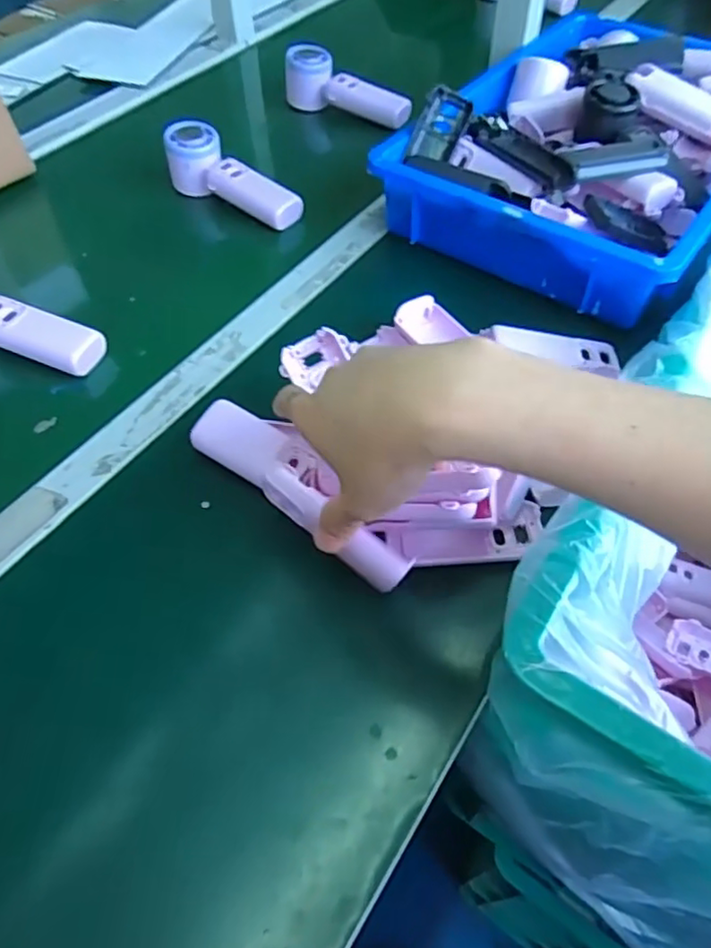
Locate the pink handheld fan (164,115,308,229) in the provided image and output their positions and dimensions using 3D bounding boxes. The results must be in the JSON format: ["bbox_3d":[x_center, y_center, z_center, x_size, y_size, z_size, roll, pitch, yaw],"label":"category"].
[{"bbox_3d":[-0.130,-0.310,0.649,0.156,0.050,0.062,36,62,23],"label":"pink handheld fan"}]

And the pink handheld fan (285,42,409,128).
[{"bbox_3d":[-0.007,-0.472,0.765,0.169,0.056,0.048,22,57,15],"label":"pink handheld fan"}]

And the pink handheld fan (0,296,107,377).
[{"bbox_3d":[-0.294,-0.128,0.519,0.157,0.052,0.056,21,57,15],"label":"pink handheld fan"}]

